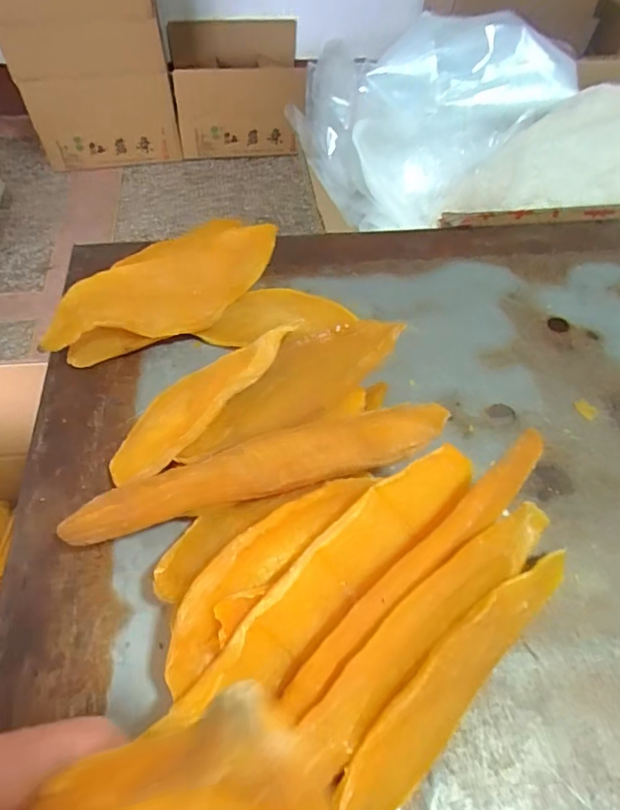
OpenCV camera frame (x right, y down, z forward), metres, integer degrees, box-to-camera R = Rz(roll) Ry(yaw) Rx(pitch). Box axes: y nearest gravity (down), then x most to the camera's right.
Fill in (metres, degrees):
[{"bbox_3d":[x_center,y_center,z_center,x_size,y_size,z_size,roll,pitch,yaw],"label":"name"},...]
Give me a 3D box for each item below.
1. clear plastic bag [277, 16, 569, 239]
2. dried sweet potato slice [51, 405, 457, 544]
[{"bbox_3d":[0.130,-0.301,0.542,0.318,0.111,0.172,-32,63,-21],"label":"clear plastic bag"},{"bbox_3d":[-0.021,0.030,0.250,0.182,0.008,0.033,-15,54,-10],"label":"dried sweet potato slice"}]

